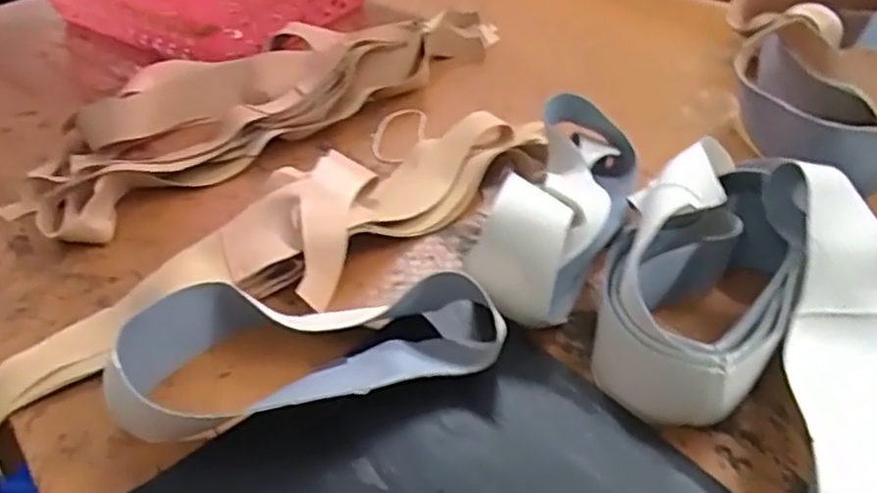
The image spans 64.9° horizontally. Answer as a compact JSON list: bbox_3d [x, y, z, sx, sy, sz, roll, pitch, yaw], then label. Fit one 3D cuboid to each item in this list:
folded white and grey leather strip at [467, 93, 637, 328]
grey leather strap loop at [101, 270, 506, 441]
[{"bbox_3d":[0.095,-0.043,0.518,0.081,0.088,0.223,13,45,18],"label":"folded white and grey leather strip"},{"bbox_3d":[-0.095,0.063,0.456,0.270,0.058,0.101,-2,42,2],"label":"grey leather strap loop"}]

